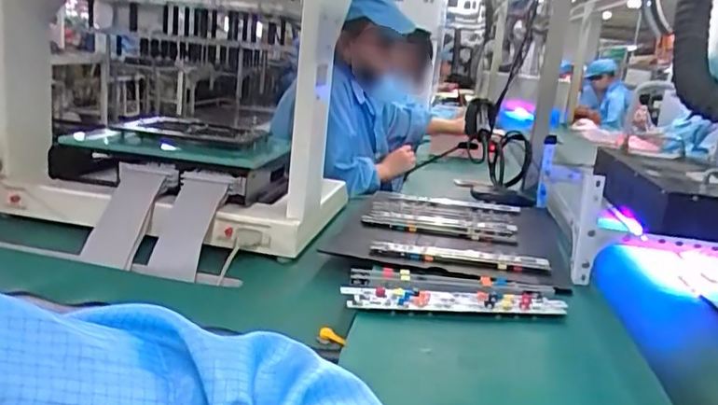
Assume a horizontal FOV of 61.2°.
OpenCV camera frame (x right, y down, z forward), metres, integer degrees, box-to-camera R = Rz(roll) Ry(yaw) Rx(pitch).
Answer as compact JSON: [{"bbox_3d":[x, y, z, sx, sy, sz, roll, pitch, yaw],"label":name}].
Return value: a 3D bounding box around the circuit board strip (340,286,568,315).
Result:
[{"bbox_3d":[0.130,0.134,0.827,0.294,0.017,0.051,4,14,-4],"label":"circuit board strip"}]

